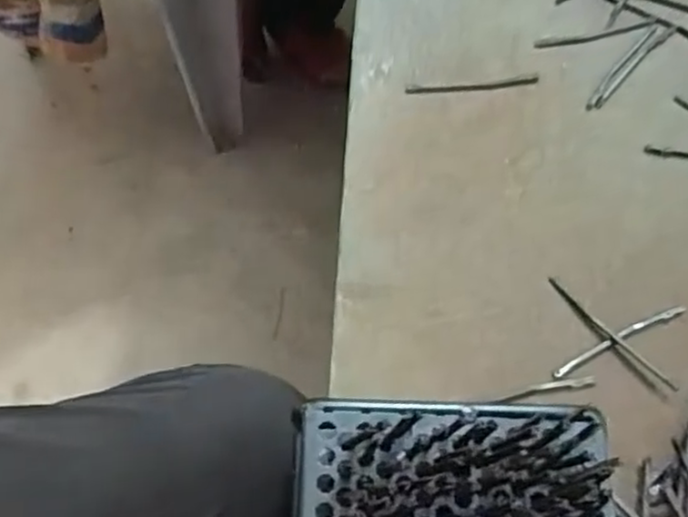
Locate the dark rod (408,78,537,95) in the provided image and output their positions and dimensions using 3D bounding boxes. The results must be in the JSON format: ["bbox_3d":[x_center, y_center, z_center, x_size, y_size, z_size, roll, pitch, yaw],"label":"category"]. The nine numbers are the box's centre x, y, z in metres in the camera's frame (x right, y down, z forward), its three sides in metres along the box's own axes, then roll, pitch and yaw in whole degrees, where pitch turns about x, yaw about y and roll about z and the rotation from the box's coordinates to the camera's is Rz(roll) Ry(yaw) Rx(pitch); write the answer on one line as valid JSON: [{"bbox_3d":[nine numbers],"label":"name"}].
[{"bbox_3d":[0.090,-0.120,0.502,0.096,0.004,0.007,-7,67,-6],"label":"dark rod"}]

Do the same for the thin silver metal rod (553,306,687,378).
[{"bbox_3d":[0.167,0.048,0.433,0.099,0.004,0.007,-24,70,-13],"label":"thin silver metal rod"}]

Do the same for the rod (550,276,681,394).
[{"bbox_3d":[0.162,0.046,0.435,0.007,0.004,0.095,-41,74,-18],"label":"rod"}]

